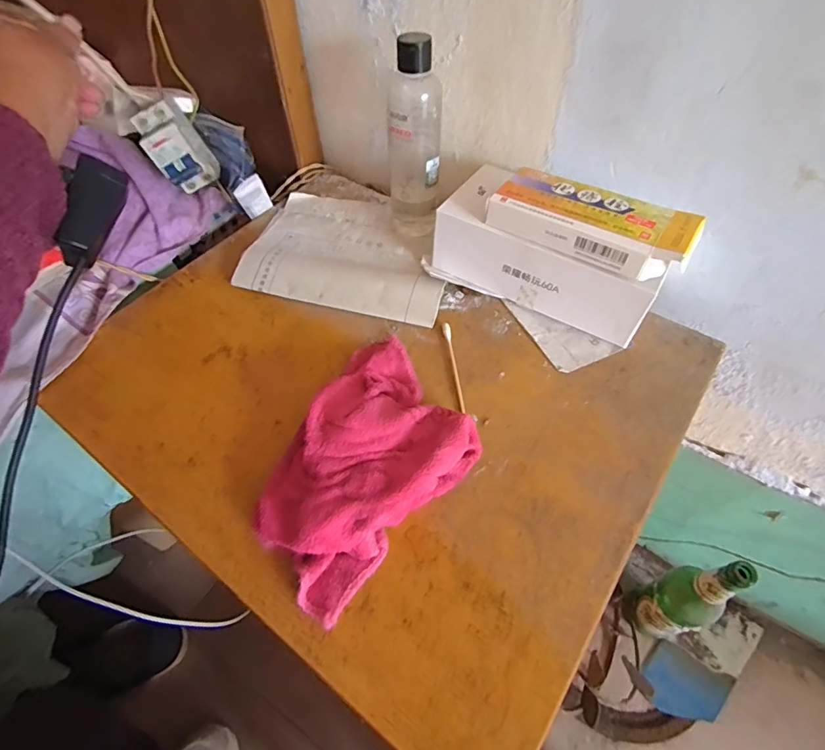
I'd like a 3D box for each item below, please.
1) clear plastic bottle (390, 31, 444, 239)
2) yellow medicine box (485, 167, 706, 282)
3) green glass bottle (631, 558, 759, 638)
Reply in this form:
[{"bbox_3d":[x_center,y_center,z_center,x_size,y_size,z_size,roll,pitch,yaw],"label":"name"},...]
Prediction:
[{"bbox_3d":[0.003,-0.202,0.409,0.043,0.157,0.045,3,56,3],"label":"clear plastic bottle"},{"bbox_3d":[0.133,-0.116,0.349,0.142,0.024,0.061,29,61,19],"label":"yellow medicine box"},{"bbox_3d":[0.376,0.299,0.623,0.086,0.266,0.074,-10,56,-5],"label":"green glass bottle"}]

